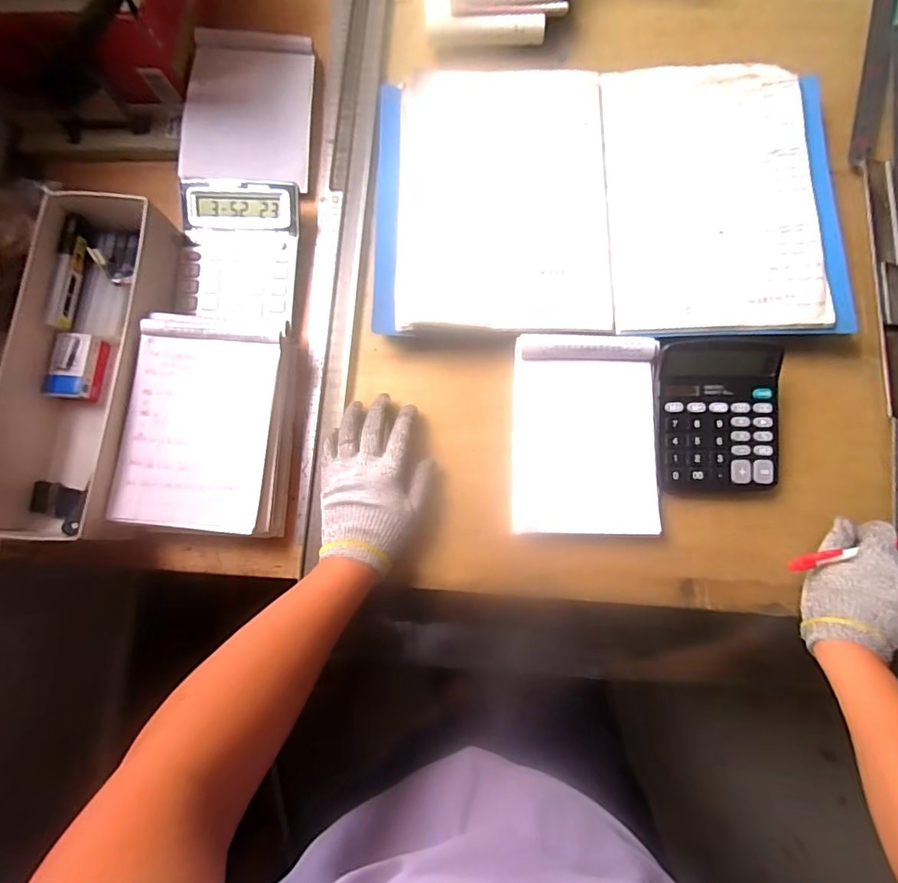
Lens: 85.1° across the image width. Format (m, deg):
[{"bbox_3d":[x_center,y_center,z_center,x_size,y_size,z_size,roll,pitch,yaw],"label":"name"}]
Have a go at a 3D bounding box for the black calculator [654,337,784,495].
[{"bbox_3d":[0.261,-0.022,0.478,0.115,0.041,0.140,-1,77,2],"label":"black calculator"}]

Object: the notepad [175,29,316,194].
[{"bbox_3d":[-0.233,-0.391,0.573,0.138,0.012,0.198,1,78,-8],"label":"notepad"}]

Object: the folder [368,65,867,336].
[{"bbox_3d":[0.162,-0.265,0.538,0.475,0.042,0.323,0,77,1],"label":"folder"}]

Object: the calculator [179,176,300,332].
[{"bbox_3d":[-0.235,-0.204,0.542,0.131,0.033,0.166,1,77,2],"label":"calculator"}]

